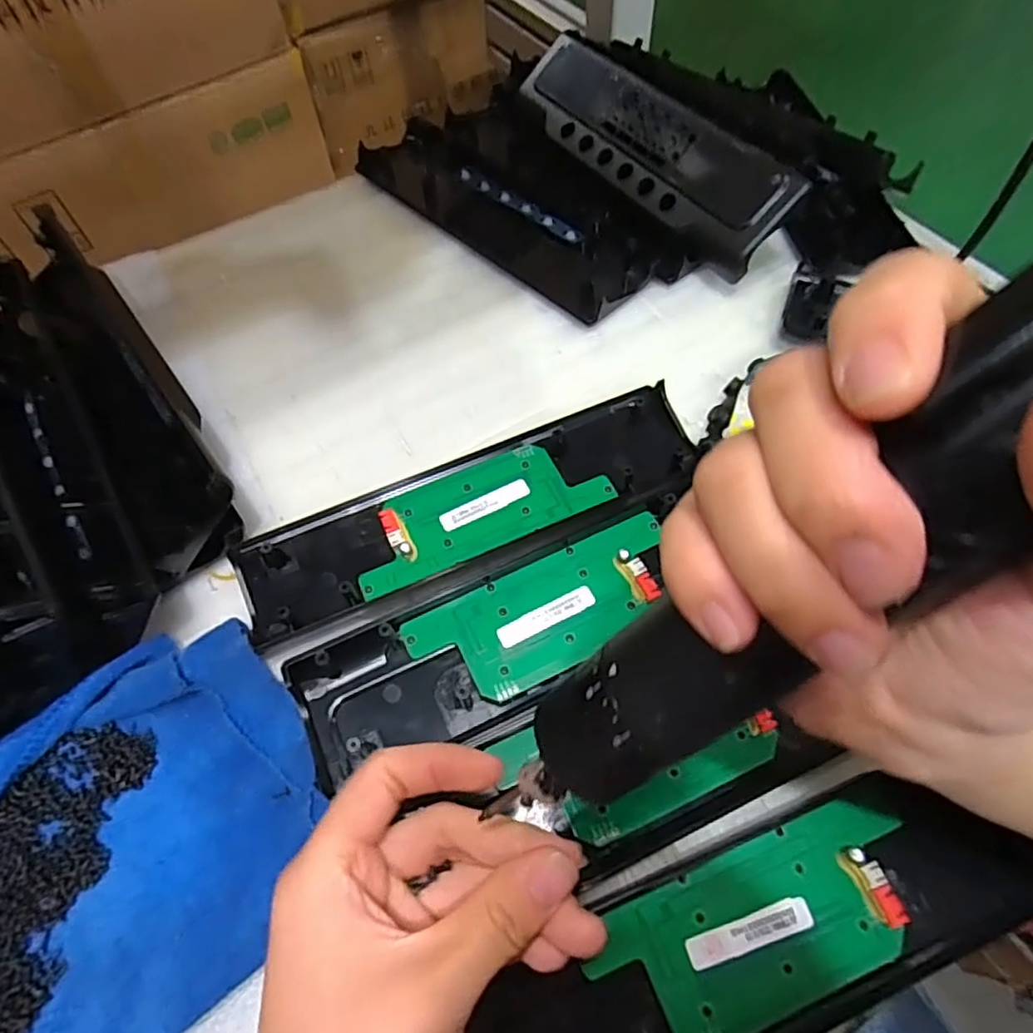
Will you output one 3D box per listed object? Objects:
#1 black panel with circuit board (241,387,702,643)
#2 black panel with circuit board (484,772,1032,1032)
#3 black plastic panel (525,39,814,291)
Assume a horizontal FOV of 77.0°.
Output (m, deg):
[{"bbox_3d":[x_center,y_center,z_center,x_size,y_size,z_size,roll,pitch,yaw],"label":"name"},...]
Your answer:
[{"bbox_3d":[-0.024,-0.007,0.338,0.237,0.023,0.067,-21,62,-9],"label":"black panel with circuit board"},{"bbox_3d":[0.091,0.161,0.244,0.233,0.020,0.066,-21,62,-9],"label":"black panel with circuit board"},{"bbox_3d":[0.085,-0.255,0.444,0.068,0.019,0.238,-48,62,20],"label":"black plastic panel"}]

